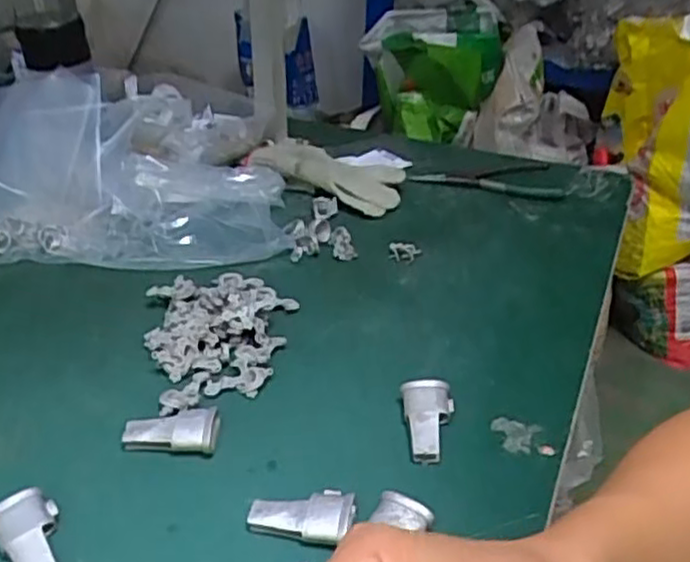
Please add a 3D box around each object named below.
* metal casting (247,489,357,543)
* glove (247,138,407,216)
[{"bbox_3d":[-0.026,0.145,0.446,0.063,0.019,0.033,8,34,10],"label":"metal casting"},{"bbox_3d":[-0.022,-0.132,0.834,0.202,0.026,0.101,19,38,26],"label":"glove"}]

